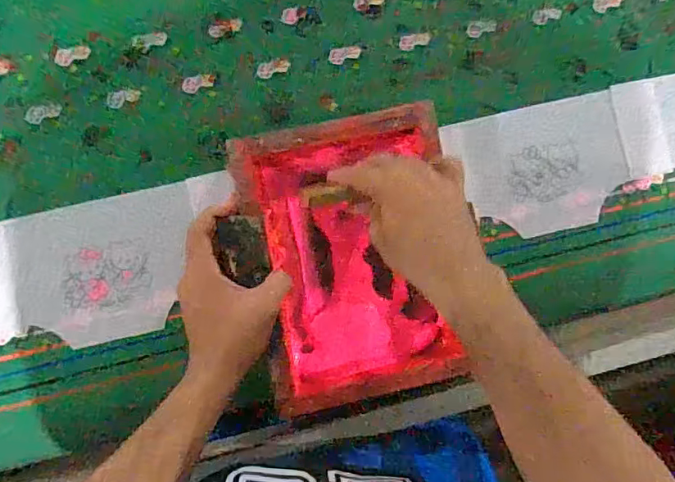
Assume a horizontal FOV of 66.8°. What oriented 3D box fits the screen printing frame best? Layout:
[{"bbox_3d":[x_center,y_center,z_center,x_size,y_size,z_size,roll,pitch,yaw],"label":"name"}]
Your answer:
[{"bbox_3d":[0.017,0.017,0.520,0.199,0.046,0.275,-12,88,-7],"label":"screen printing frame"}]

